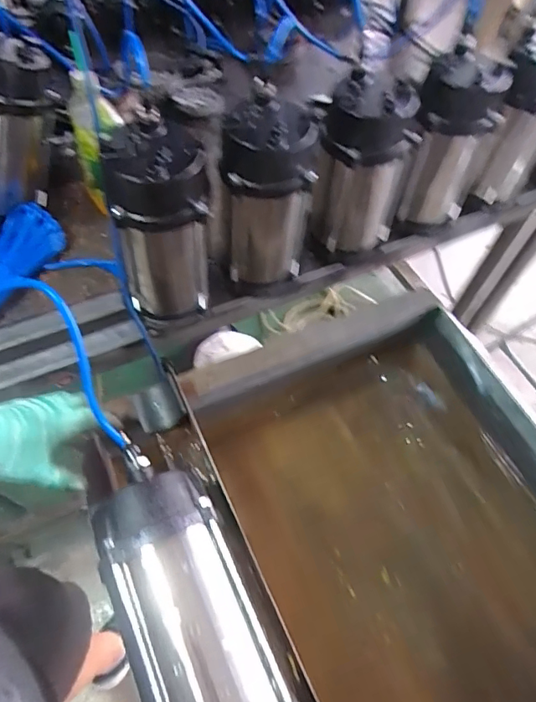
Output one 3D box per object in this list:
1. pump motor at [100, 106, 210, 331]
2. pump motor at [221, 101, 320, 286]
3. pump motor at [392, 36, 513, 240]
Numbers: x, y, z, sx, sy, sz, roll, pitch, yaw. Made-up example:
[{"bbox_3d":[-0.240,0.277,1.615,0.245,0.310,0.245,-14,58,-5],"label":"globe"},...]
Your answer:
[{"bbox_3d":[-0.134,-0.151,0.619,0.128,0.253,0.101,-10,59,-9],"label":"pump motor"},{"bbox_3d":[-0.002,-0.199,0.645,0.117,0.239,0.097,-5,58,-6],"label":"pump motor"},{"bbox_3d":[0.273,-0.309,0.741,0.115,0.247,0.124,19,59,9],"label":"pump motor"}]

